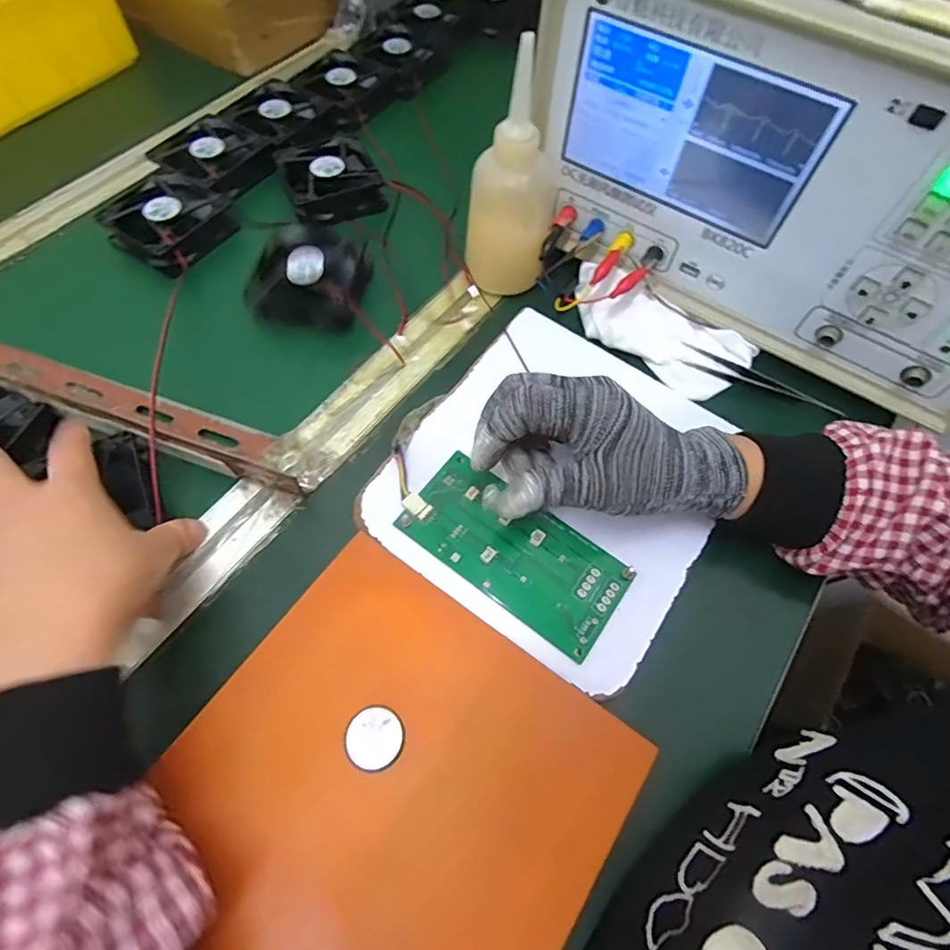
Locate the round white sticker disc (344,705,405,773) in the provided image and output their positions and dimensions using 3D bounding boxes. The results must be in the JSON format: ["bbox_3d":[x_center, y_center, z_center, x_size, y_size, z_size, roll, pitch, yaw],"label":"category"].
[{"bbox_3d":[-0.051,0.133,0.269,0.029,0.004,0.029,-1,62,3],"label":"round white sticker disc"}]

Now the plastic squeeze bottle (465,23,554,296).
[{"bbox_3d":[0.024,-0.205,0.381,0.064,0.147,0.057,6,62,6],"label":"plastic squeeze bottle"}]

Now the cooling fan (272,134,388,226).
[{"bbox_3d":[-0.131,-0.268,0.481,0.078,0.031,0.092,-23,63,-9],"label":"cooling fan"}]

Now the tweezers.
[{"bbox_3d":[0.209,-0.070,0.386,0.116,0.006,0.019,24,66,15],"label":"tweezers"}]

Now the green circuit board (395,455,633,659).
[{"bbox_3d":[0.023,0.044,0.318,0.134,0.006,0.066,33,68,11],"label":"green circuit board"}]

